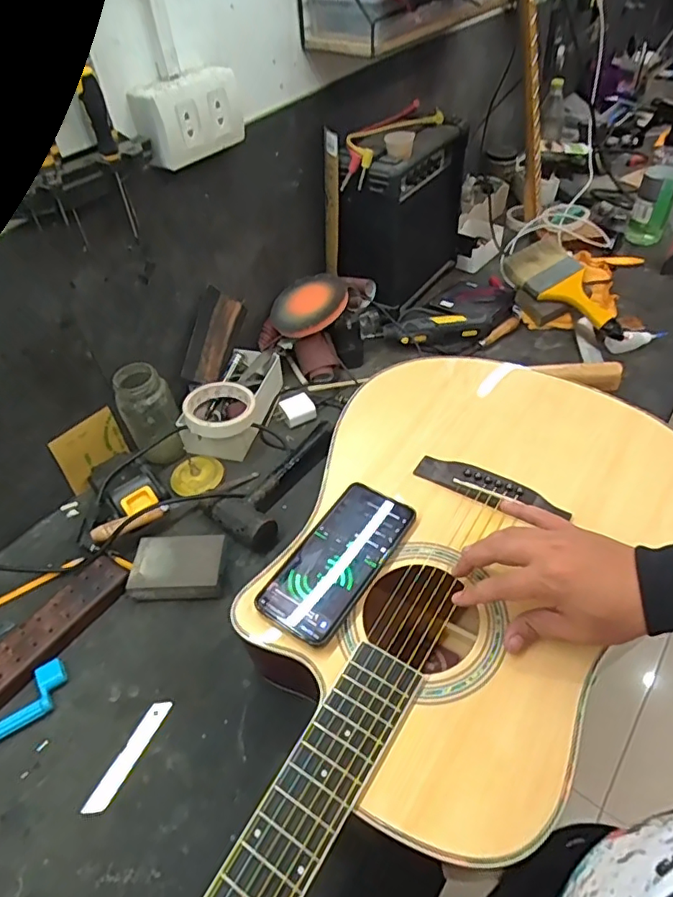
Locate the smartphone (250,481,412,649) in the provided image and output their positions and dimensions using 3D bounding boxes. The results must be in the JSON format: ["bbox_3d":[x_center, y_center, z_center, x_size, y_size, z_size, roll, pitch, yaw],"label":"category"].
[{"bbox_3d":[0.002,0.099,0.506,0.076,0.009,0.162,25,54,26],"label":"smartphone"}]

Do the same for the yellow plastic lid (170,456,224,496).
[{"bbox_3d":[-0.188,0.034,0.740,0.062,0.017,0.069,28,56,19],"label":"yellow plastic lid"}]

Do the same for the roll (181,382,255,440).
[{"bbox_3d":[-0.156,-0.051,0.735,0.093,0.033,0.083,-30,51,-21],"label":"roll"}]

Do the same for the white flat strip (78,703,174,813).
[{"bbox_3d":[-0.194,0.287,0.515,0.020,0.004,0.104,17,51,21],"label":"white flat strip"}]

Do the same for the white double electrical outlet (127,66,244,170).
[{"bbox_3d":[-0.170,-0.387,0.636,0.050,0.076,0.125,23,53,25],"label":"white double electrical outlet"}]

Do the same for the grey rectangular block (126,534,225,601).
[{"bbox_3d":[-0.182,0.135,0.631,0.100,0.029,0.074,-3,46,3],"label":"grey rectangular block"}]

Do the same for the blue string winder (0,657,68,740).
[{"bbox_3d":[-0.314,0.262,0.539,0.042,0.012,0.112,25,54,27],"label":"blue string winder"}]

